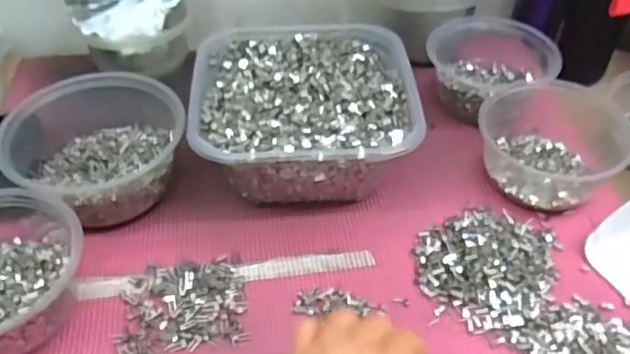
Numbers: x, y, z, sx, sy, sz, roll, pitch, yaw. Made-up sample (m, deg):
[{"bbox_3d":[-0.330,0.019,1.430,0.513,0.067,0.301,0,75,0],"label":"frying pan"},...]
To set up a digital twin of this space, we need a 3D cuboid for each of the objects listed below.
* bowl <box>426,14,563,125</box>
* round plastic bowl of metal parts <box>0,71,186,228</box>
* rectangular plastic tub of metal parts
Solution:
[{"bbox_3d":[0.158,-0.101,0.559,0.102,0.051,0.099,1,44,-1],"label":"bowl"},{"bbox_3d":[-0.166,-0.019,0.478,0.129,0.067,0.116,-6,45,-7],"label":"round plastic bowl of metal parts"},{"bbox_3d":[-0.009,-0.052,0.507,0.172,0.065,0.168,-3,45,-4],"label":"rectangular plastic tub of metal parts"}]

